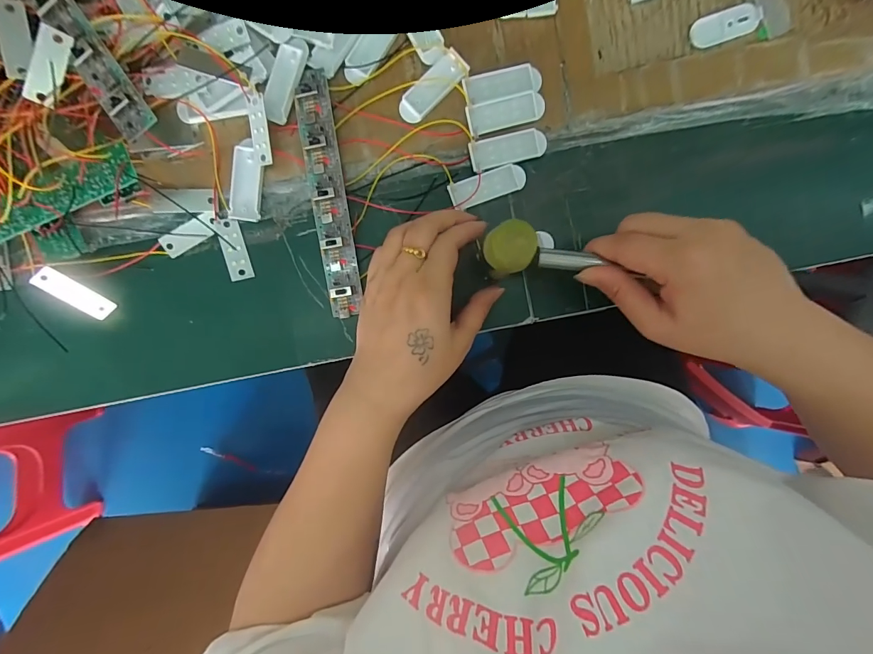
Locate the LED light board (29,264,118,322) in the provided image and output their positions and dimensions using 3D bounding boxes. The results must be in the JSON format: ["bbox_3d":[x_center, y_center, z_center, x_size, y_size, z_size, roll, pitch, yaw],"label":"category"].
[{"bbox_3d":[-0.254,-0.023,0.285,0.017,0.004,0.047,-55,136,-13],"label":"LED light board"}]

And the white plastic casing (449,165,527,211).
[{"bbox_3d":[0.038,-0.105,0.302,0.057,0.004,0.020,-19,92,0],"label":"white plastic casing"}]

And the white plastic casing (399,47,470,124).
[{"bbox_3d":[-0.003,-0.174,0.293,0.058,0.005,0.021,-43,92,1],"label":"white plastic casing"}]

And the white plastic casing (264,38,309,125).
[{"bbox_3d":[-0.105,-0.171,0.281,0.019,0.006,0.056,19,92,-1],"label":"white plastic casing"}]

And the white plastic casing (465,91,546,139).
[{"bbox_3d":[0.050,-0.156,0.295,0.057,0.005,0.021,-17,92,0],"label":"white plastic casing"}]

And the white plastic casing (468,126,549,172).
[{"bbox_3d":[0.053,-0.131,0.298,0.058,0.006,0.021,-14,92,0],"label":"white plastic casing"}]

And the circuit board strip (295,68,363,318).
[{"bbox_3d":[-0.077,-0.093,0.293,0.025,0.019,0.170,-8,99,-2],"label":"circuit board strip"}]

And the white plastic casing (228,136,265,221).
[{"bbox_3d":[-0.136,-0.105,0.291,0.021,0.005,0.055,8,92,-1],"label":"white plastic casing"}]

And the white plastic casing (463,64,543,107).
[{"bbox_3d":[0.049,-0.176,0.294,0.057,0.008,0.021,-13,92,0],"label":"white plastic casing"}]

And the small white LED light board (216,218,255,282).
[{"bbox_3d":[-0.149,-0.057,0.299,0.016,0.004,0.045,-17,94,-20],"label":"small white LED light board"}]

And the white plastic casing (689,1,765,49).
[{"bbox_3d":[0.211,-0.220,0.294,0.051,0.004,0.022,-21,92,0],"label":"white plastic casing"}]

